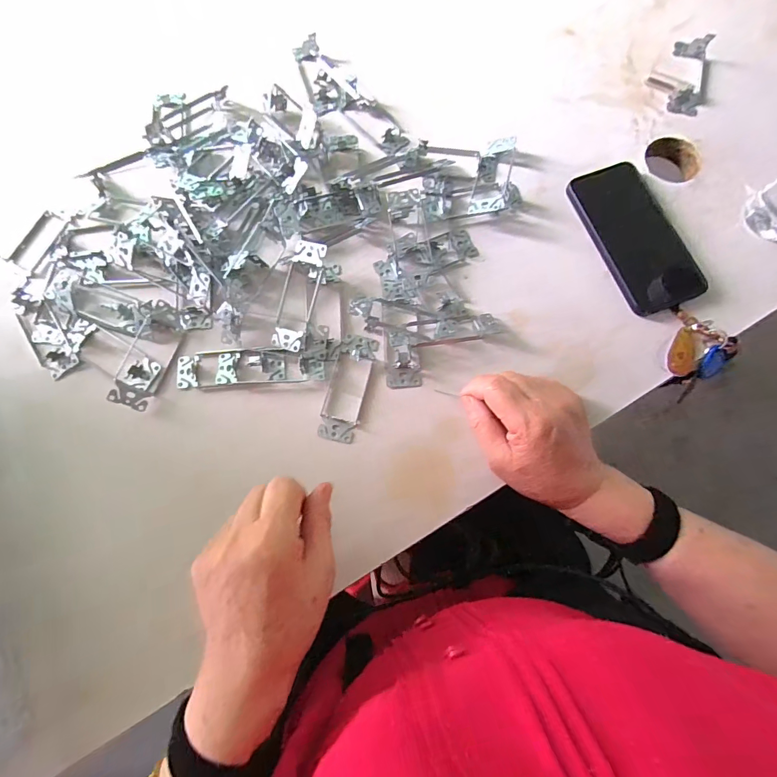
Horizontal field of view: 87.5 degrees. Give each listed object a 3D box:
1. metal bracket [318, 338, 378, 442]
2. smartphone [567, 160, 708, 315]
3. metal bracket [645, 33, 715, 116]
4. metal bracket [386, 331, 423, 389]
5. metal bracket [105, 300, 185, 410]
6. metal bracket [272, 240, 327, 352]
[{"bbox_3d":[-0.042,-0.003,0.389,0.042,0.016,0.106,11,76,4],"label":"metal bracket"},{"bbox_3d":[0.252,-0.157,0.418,0.073,0.018,0.160,-20,76,-4],"label":"smartphone"},{"bbox_3d":[0.346,-0.367,0.469,0.065,0.021,0.094,31,79,9],"label":"metal bracket"},{"bbox_3d":[0.014,-0.029,0.389,0.033,0.023,0.052,-6,76,0],"label":"metal bracket"},{"bbox_3d":[-0.237,-0.034,0.397,0.042,0.022,0.104,19,77,6],"label":"metal bracket"},{"bbox_3d":[-0.089,-0.092,0.405,0.037,0.016,0.107,16,92,6],"label":"metal bracket"}]

